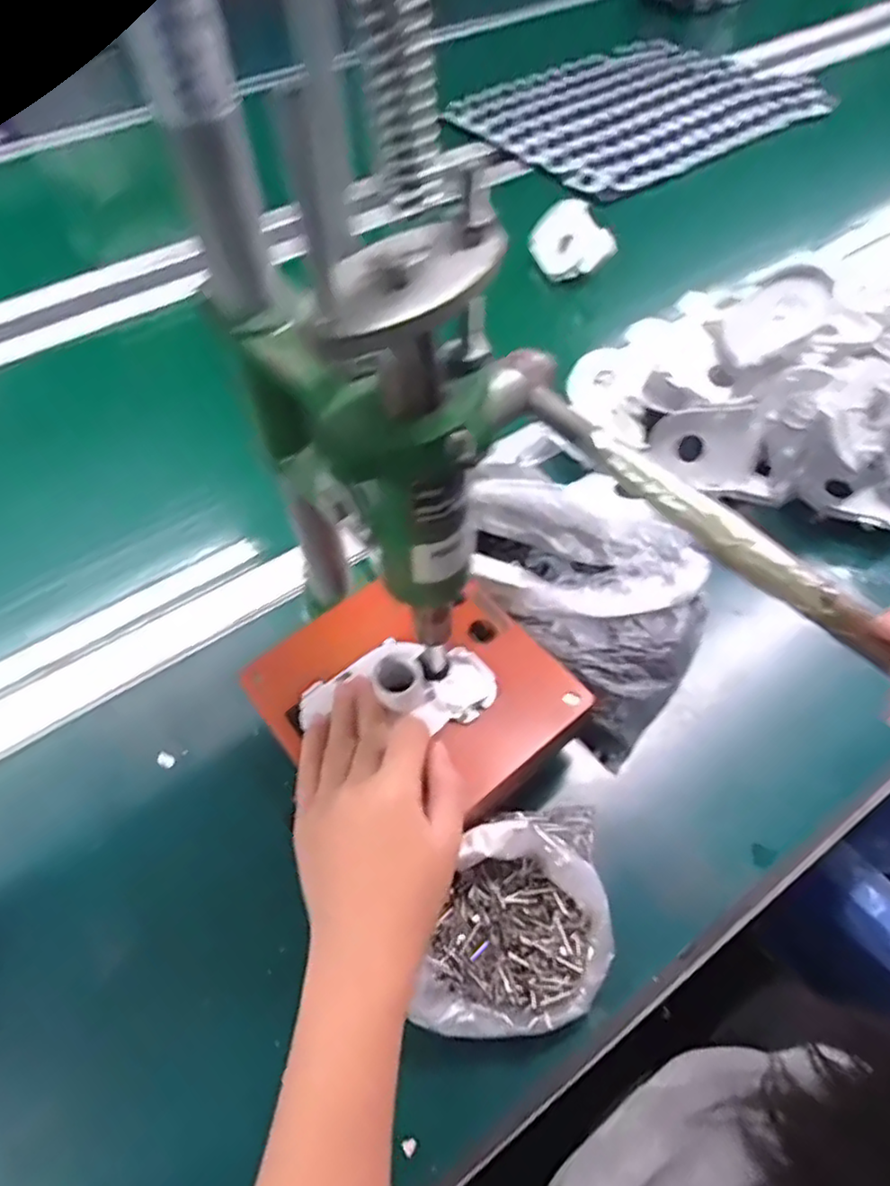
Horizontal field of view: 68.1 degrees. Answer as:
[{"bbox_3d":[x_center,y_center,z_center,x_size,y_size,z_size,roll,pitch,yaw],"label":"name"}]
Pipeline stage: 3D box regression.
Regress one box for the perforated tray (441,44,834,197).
[{"bbox_3d":[0.299,-0.729,0.971,0.503,0.022,0.334,-26,58,-16],"label":"perforated tray"}]

